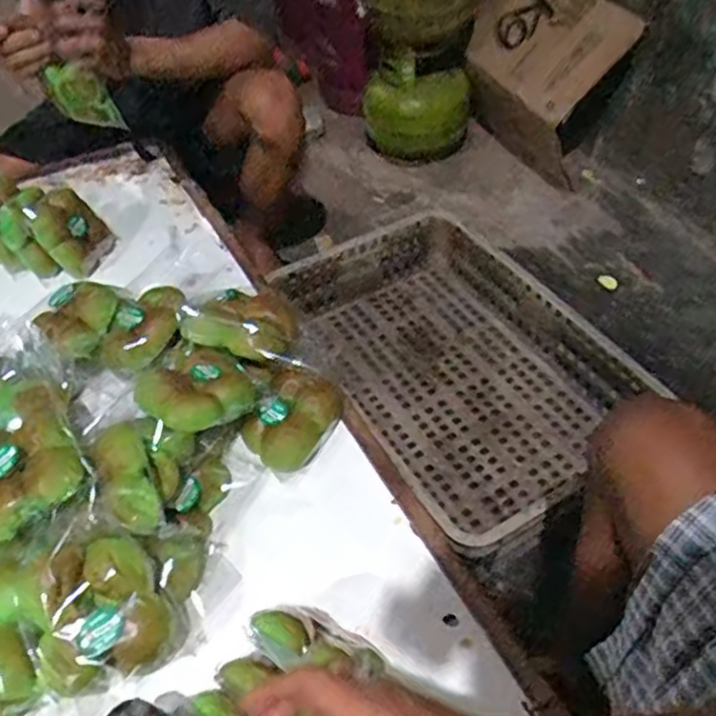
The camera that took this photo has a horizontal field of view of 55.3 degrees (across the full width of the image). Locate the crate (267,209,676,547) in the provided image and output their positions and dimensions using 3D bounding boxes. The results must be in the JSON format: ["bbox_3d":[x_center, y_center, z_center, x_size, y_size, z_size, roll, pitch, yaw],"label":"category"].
[{"bbox_3d":[0.148,-0.003,1.161,0.415,0.155,0.633,-25,52,-21],"label":"crate"}]

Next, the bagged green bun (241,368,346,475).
[{"bbox_3d":[-0.073,0.069,0.787,0.081,0.060,0.118,31,55,26],"label":"bagged green bun"}]

